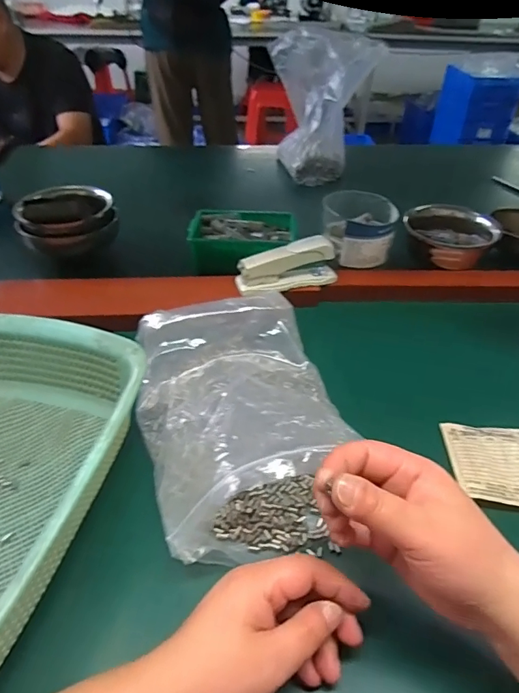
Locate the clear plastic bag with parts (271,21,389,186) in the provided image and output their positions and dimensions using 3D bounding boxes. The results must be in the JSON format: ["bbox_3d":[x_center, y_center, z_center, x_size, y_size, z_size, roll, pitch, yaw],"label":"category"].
[{"bbox_3d":[0.120,-0.463,0.894,0.161,0.223,0.181,-7,40,-10],"label":"clear plastic bag with parts"}]

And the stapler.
[{"bbox_3d":[0.036,-0.099,0.568,0.125,0.053,0.036,-12,42,-16],"label":"stapler"}]

